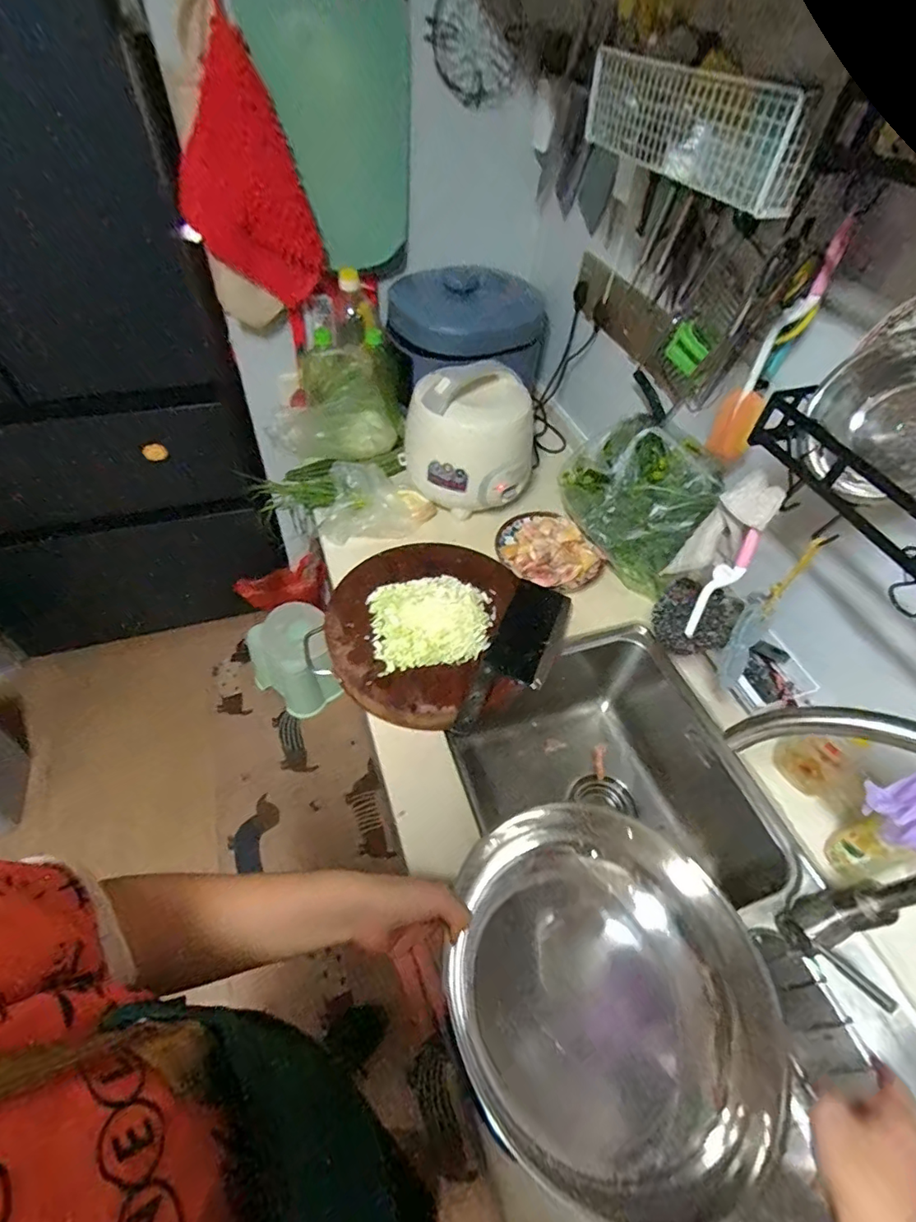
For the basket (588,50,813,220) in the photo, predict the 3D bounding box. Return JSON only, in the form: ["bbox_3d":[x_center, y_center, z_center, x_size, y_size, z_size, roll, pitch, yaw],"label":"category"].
[{"bbox_3d":[0.246,-0.536,0.589,0.052,0.092,0.343,-14,54,-15],"label":"basket"}]

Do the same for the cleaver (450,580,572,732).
[{"bbox_3d":[0.090,0.063,0.771,0.098,0.034,0.296,22,53,13],"label":"cleaver"}]

